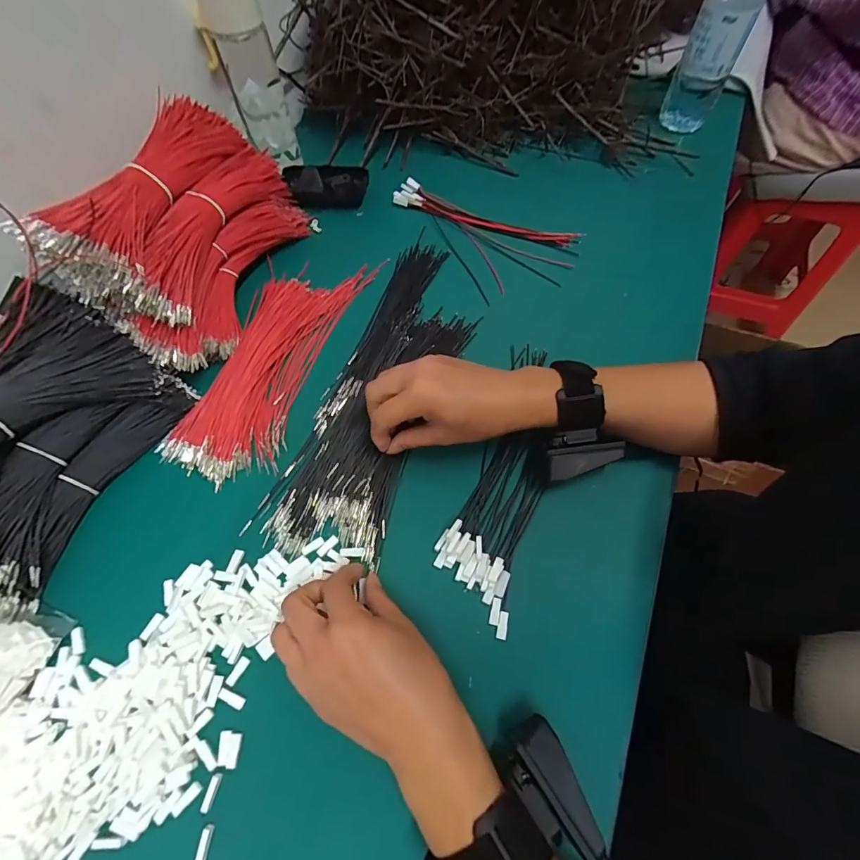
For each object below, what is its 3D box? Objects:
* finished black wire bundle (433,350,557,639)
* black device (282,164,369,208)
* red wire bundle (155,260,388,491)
[{"bbox_3d":[0.070,0.031,0.376,0.065,0.021,0.255,18,66,9],"label":"finished black wire bundle"},{"bbox_3d":[-0.134,-0.310,0.536,0.107,0.019,0.056,1,64,2],"label":"black device"},{"bbox_3d":[-0.162,-0.083,0.431,0.116,0.018,0.276,15,66,8],"label":"red wire bundle"}]

